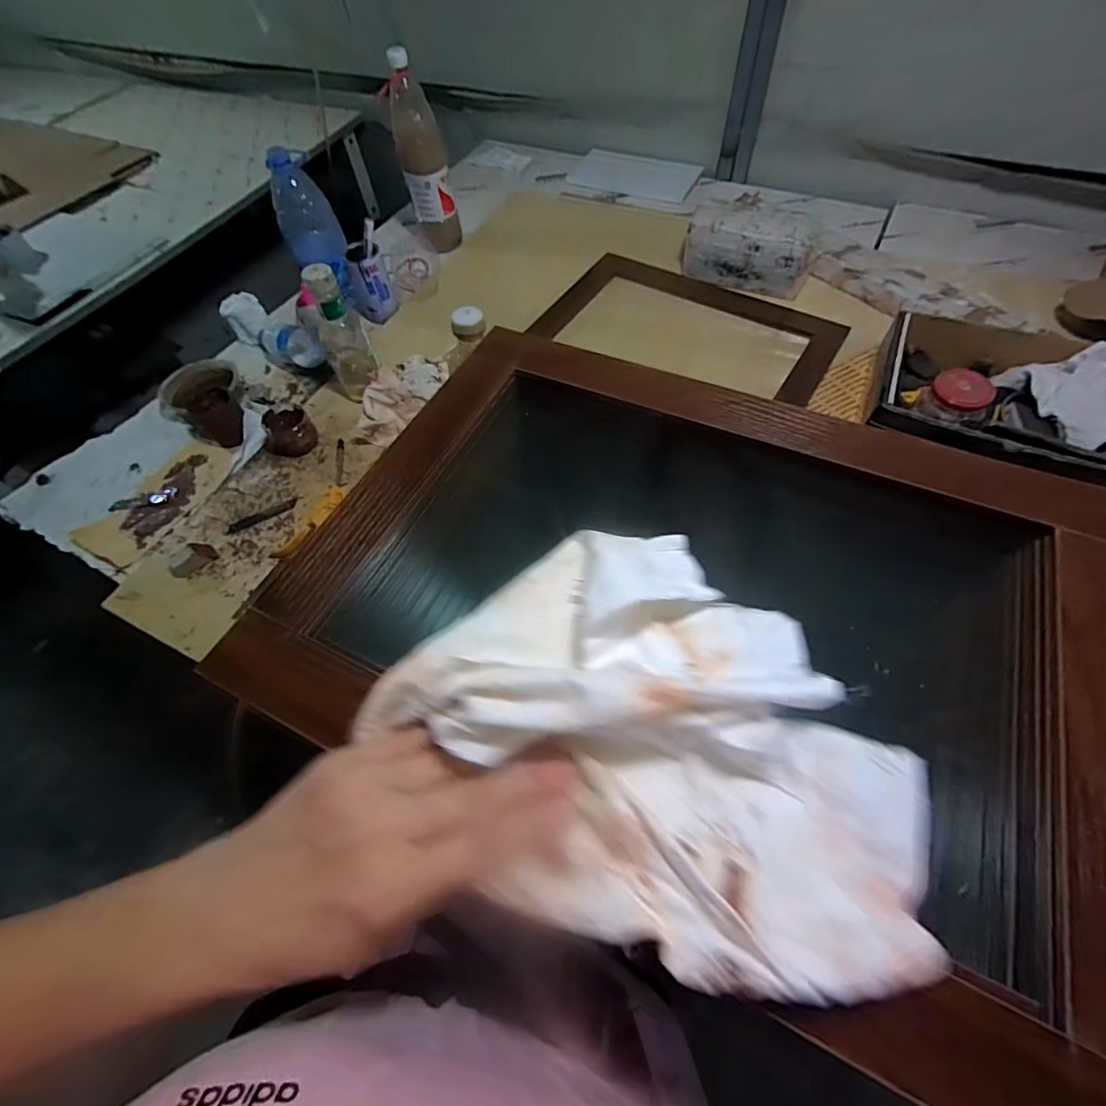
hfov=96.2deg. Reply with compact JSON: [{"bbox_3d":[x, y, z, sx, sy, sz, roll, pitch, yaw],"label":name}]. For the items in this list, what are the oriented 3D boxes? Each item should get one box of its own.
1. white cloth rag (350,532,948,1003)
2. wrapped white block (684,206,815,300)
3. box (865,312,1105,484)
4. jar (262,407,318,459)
[{"bbox_3d":[0.051,0.084,0.234,0.188,0.051,0.228,-39,65,-19],"label":"white cloth rag"},{"bbox_3d":[0.350,-0.547,0.896,0.226,0.111,0.095,17,62,14],"label":"wrapped white block"},{"bbox_3d":[0.596,-0.201,0.674,0.307,0.117,0.258,20,63,15],"label":"box"},{"bbox_3d":[-0.400,-0.180,0.755,0.066,0.052,0.069,38,69,23],"label":"jar"}]

